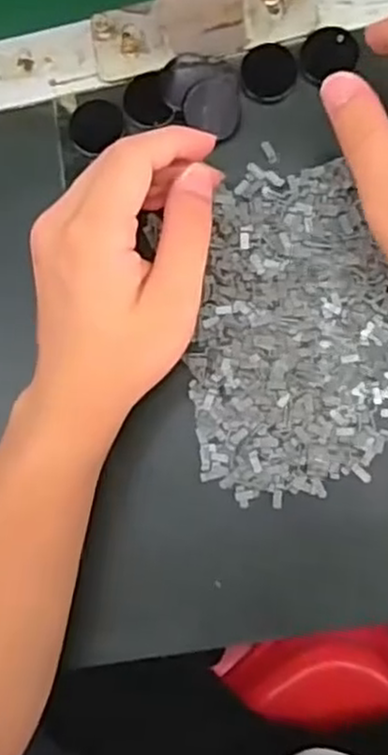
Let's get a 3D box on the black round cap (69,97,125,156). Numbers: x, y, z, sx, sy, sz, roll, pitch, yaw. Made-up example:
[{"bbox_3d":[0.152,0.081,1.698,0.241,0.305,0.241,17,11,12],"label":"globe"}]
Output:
[{"bbox_3d":[-0.053,-0.136,0.392,0.029,0.004,0.025,-30,94,13],"label":"black round cap"}]

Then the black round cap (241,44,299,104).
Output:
[{"bbox_3d":[0.040,-0.163,0.392,0.029,0.007,0.029,0,85,5],"label":"black round cap"}]

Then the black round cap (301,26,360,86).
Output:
[{"bbox_3d":[0.071,-0.172,0.387,0.029,0.007,0.025,-23,83,3],"label":"black round cap"}]

